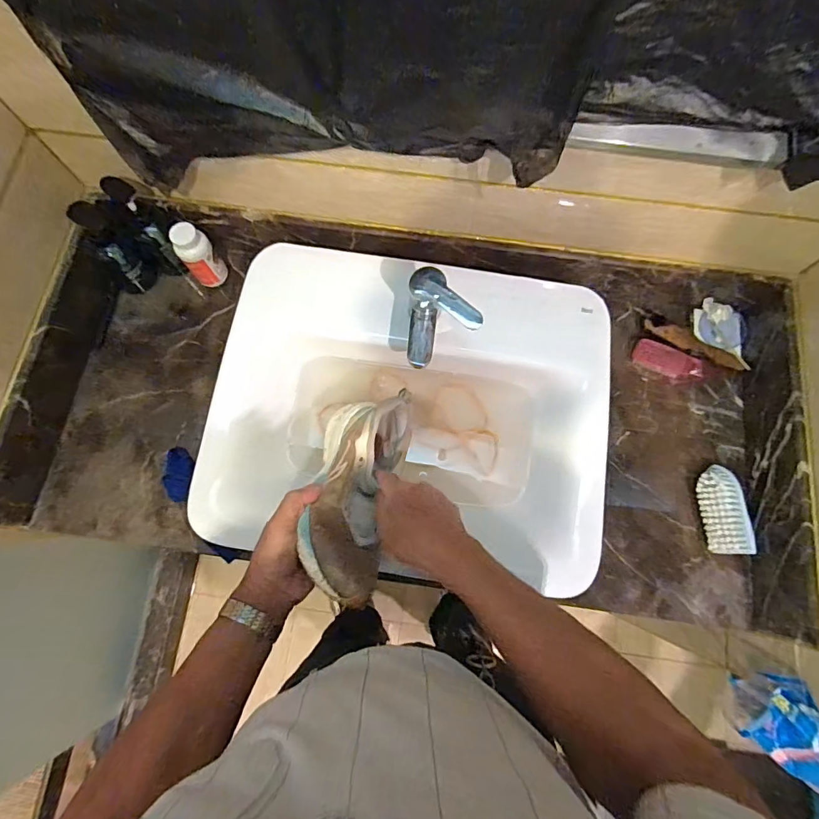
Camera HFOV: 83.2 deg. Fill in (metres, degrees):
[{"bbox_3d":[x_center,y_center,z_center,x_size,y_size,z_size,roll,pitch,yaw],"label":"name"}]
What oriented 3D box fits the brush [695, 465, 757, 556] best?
[{"bbox_3d":[0.481,0.153,0.707,0.062,0.057,0.131,-4,76,0],"label":"brush"}]

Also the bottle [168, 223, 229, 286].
[{"bbox_3d":[-0.350,-0.253,0.774,0.052,0.119,0.053,0,76,1],"label":"bottle"}]

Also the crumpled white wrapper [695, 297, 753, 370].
[{"bbox_3d":[0.528,-0.124,0.777,0.071,0.032,0.117,-2,76,0],"label":"crumpled white wrapper"}]

